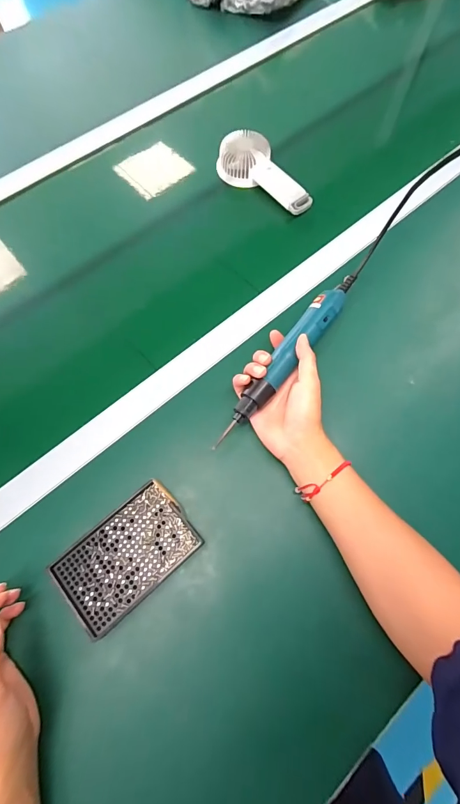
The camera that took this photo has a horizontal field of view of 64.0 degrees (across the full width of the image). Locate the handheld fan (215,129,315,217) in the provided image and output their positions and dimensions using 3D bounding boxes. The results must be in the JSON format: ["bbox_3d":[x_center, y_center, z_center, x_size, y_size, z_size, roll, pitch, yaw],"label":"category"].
[{"bbox_3d":[0.059,-0.362,0.581,0.170,0.052,0.062,38,74,13],"label":"handheld fan"}]

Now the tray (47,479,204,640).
[{"bbox_3d":[-0.109,0.166,0.406,0.143,0.030,0.092,-40,76,-12],"label":"tray"}]

